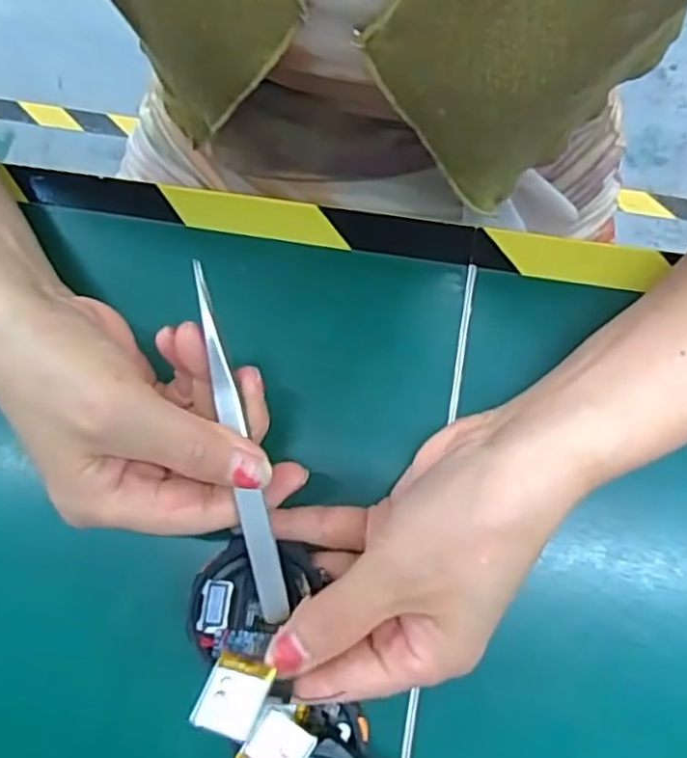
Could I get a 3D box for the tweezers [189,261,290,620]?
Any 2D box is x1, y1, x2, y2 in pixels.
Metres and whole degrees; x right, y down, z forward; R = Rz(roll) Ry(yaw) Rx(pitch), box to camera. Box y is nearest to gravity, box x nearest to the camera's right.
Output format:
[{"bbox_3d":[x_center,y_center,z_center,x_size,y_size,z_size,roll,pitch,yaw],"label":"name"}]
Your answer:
[{"bbox_3d":[-0.037,0.022,0.243,0.009,0.004,0.127,-13,89,-2],"label":"tweezers"}]

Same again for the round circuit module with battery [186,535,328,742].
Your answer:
[{"bbox_3d":[-0.034,0.084,0.233,0.042,0.032,0.059,13,73,6],"label":"round circuit module with battery"}]

